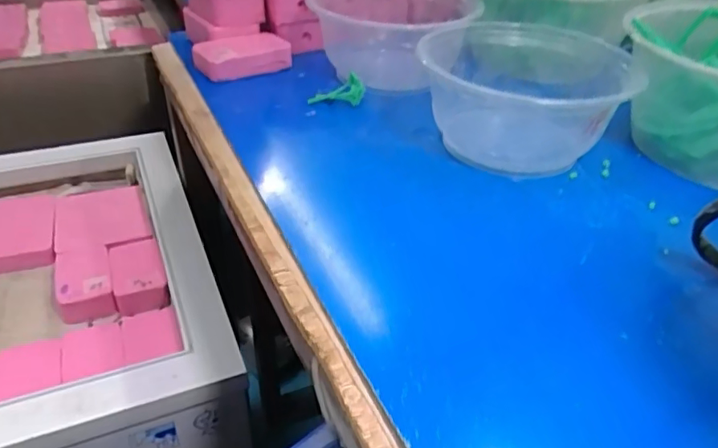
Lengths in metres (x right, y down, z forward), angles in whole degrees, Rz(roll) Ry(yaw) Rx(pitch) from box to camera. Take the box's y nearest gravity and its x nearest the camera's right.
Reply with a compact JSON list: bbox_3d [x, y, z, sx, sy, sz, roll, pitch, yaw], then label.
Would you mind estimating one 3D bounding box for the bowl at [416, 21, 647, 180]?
[{"bbox_3d":[0.107,-0.086,0.375,0.113,0.061,0.118,1,36,-1],"label":"bowl"}]

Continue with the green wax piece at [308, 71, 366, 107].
[{"bbox_3d":[-0.017,-0.097,0.418,0.042,0.020,0.011,-12,35,10],"label":"green wax piece"}]

